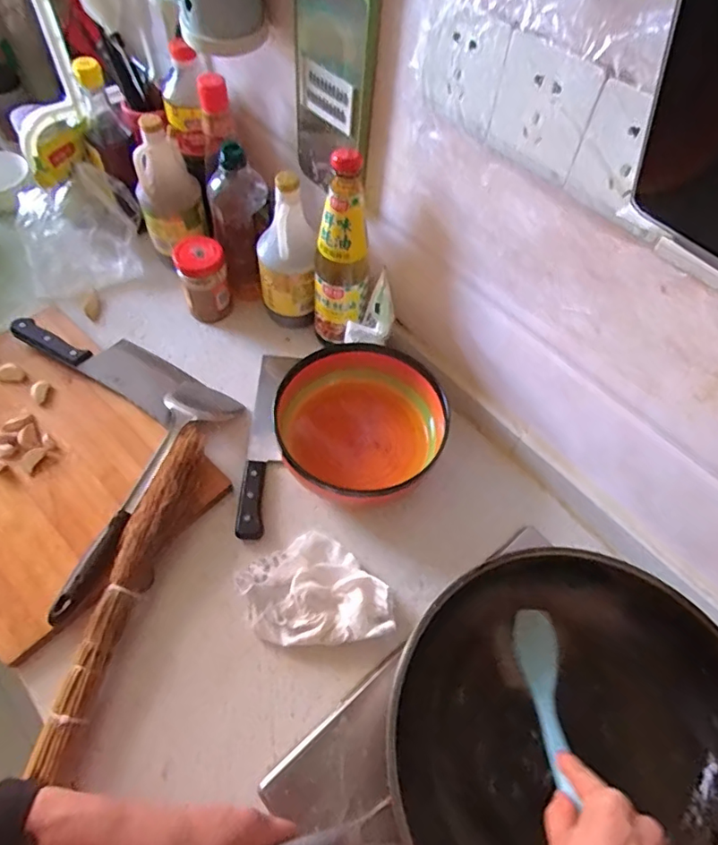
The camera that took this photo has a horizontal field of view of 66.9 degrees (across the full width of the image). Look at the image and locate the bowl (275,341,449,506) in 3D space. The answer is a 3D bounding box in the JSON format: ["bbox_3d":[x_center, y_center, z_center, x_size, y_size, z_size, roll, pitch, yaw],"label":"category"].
[{"bbox_3d":[0.001,0.005,0.667,0.194,0.091,0.205,2,57,-3],"label":"bowl"}]

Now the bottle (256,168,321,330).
[{"bbox_3d":[-0.094,-0.211,0.720,0.073,0.228,0.061,-7,58,-8],"label":"bottle"}]

